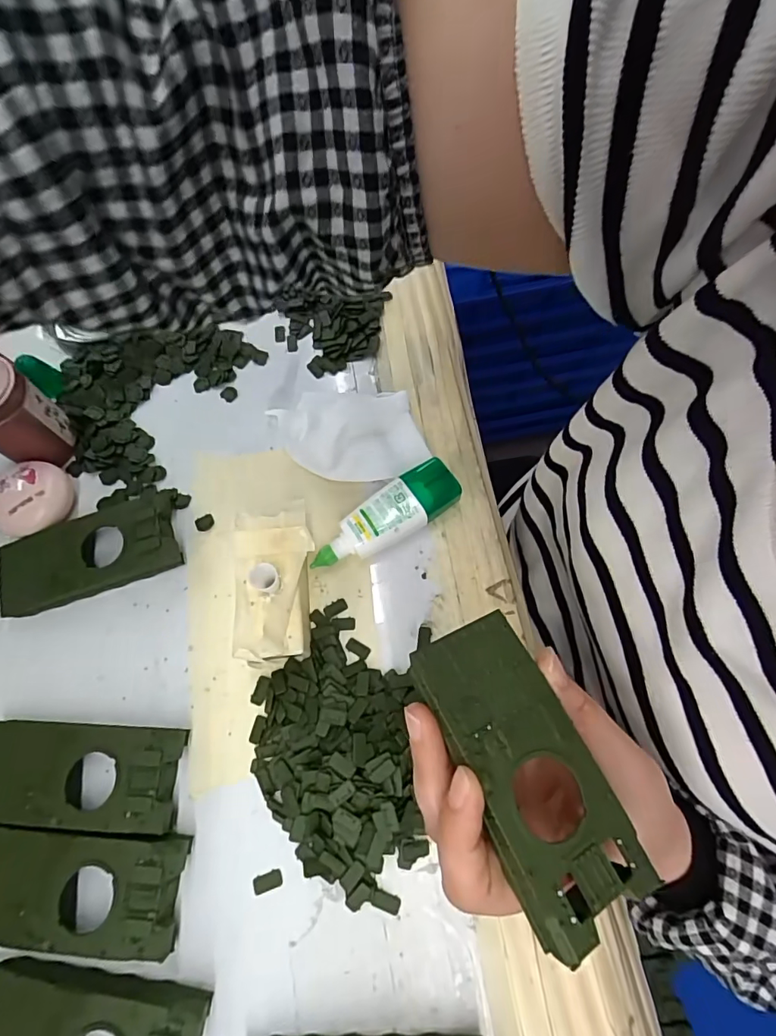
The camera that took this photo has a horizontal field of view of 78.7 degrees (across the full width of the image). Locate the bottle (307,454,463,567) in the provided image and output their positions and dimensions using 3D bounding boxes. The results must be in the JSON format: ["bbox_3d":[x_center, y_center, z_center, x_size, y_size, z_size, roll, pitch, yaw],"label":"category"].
[{"bbox_3d":[-0.001,0.003,0.291,0.095,0.024,0.032,-35,73,-12],"label":"bottle"}]

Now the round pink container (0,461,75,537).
[{"bbox_3d":[-0.222,-0.010,0.297,0.041,0.021,0.047,34,73,12],"label":"round pink container"}]

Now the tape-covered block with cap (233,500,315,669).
[{"bbox_3d":[-0.063,0.036,0.269,0.048,0.044,0.089,-6,69,-2],"label":"tape-covered block with cap"}]

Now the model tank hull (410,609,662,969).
[{"bbox_3d":[0.050,0.088,0.171,0.046,0.012,0.104,-22,69,-8],"label":"model tank hull"}]

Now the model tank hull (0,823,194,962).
[{"bbox_3d":[-0.151,0.176,0.228,0.105,0.020,0.047,2,69,1],"label":"model tank hull"}]

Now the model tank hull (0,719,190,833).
[{"bbox_3d":[-0.160,0.131,0.245,0.105,0.019,0.045,3,69,1],"label":"model tank hull"}]

